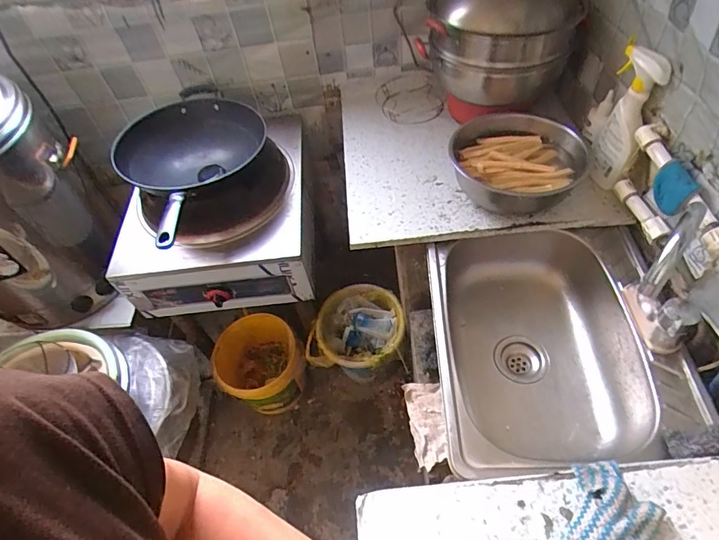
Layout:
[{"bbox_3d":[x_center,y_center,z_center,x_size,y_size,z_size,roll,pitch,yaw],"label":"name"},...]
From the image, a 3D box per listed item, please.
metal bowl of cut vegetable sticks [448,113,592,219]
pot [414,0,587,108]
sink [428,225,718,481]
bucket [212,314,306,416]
[{"bbox_3d":[0.342,-0.232,0.932,0.230,0.099,0.249,-3,53,4],"label":"metal bowl of cut vegetable sticks"},{"bbox_3d":[0.301,-0.494,0.941,0.290,0.246,0.249,21,58,20],"label":"pot"},{"bbox_3d":[0.357,0.161,0.844,0.412,0.186,0.476,-3,53,4],"label":"sink"},{"bbox_3d":[-0.325,0.331,1.456,0.257,0.291,0.264,-3,53,4],"label":"bucket"}]

